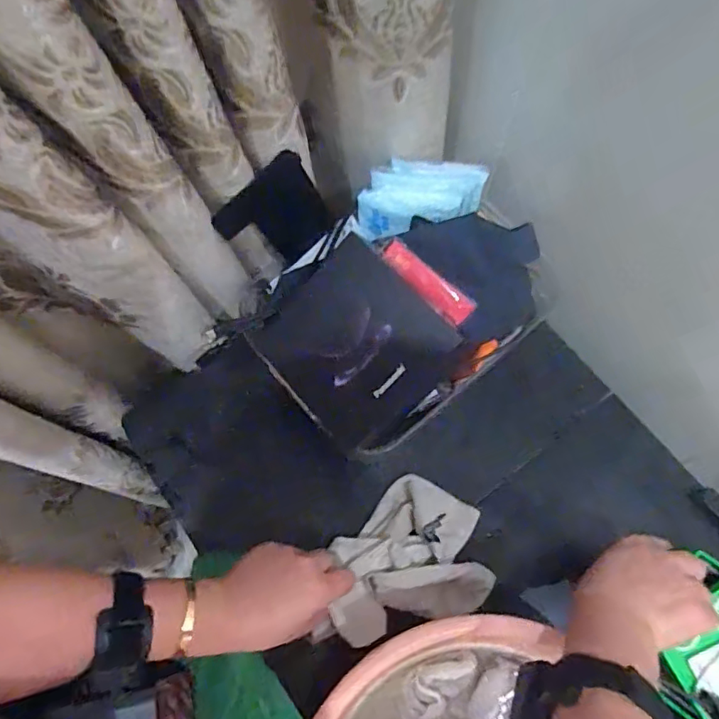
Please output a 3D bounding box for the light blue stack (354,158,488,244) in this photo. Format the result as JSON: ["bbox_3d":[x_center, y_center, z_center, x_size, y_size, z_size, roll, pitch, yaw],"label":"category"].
[{"bbox_3d":[0.054,-0.152,0.496,0.126,0.043,0.063,-14,69,7],"label":"light blue stack"}]

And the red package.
[{"bbox_3d":[0.062,-0.070,0.486,0.096,0.016,0.020,39,72,-10],"label":"red package"}]

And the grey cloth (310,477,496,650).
[{"bbox_3d":[0.035,0.178,0.492,0.155,0.025,0.121,-15,69,-6],"label":"grey cloth"}]

